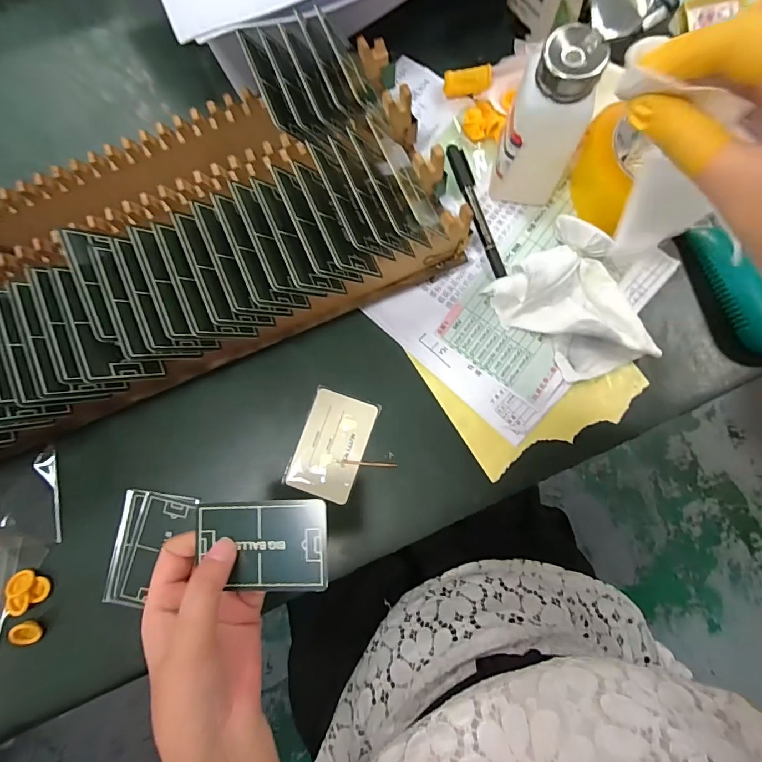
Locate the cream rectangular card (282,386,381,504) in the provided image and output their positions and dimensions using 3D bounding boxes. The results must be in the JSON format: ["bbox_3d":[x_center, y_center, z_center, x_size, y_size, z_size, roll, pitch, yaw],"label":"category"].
[{"bbox_3d":[-0.041,0.053,0.350,0.056,0.004,0.086,20,80,4],"label":"cream rectangular card"}]

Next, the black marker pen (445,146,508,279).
[{"bbox_3d":[0.086,-0.153,0.374,0.015,0.010,0.131,-20,81,-1],"label":"black marker pen"}]

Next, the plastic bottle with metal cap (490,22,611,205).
[{"bbox_3d":[0.123,-0.187,0.315,0.055,0.125,0.052,29,84,7],"label":"plastic bottle with metal cap"}]

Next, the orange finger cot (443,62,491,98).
[{"bbox_3d":[0.080,-0.276,0.388,0.043,0.017,0.014,2,81,19],"label":"orange finger cot"}]

